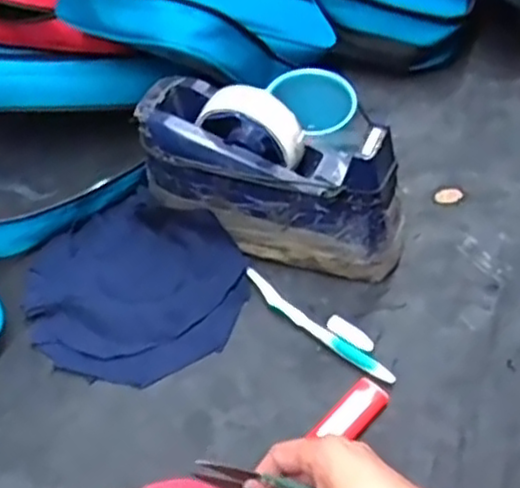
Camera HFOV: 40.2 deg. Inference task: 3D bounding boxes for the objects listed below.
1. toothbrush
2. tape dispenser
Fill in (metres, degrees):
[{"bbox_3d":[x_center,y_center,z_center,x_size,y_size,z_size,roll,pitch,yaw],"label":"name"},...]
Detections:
[{"bbox_3d":[0.040,0.061,0.526,0.139,0.010,0.013,33,59,29],"label":"toothbrush"},{"bbox_3d":[0.009,-0.048,0.552,0.204,0.120,0.065,17,52,19],"label":"tape dispenser"}]

